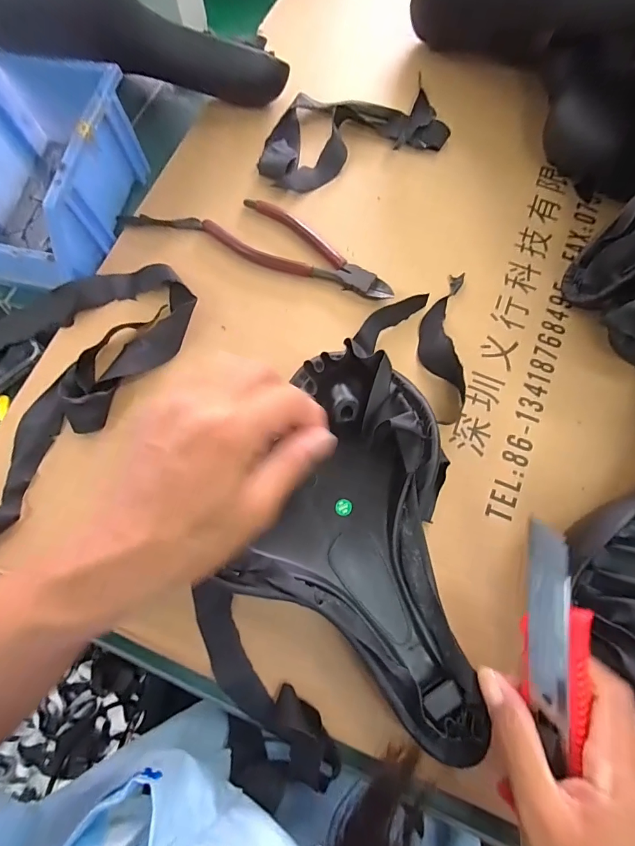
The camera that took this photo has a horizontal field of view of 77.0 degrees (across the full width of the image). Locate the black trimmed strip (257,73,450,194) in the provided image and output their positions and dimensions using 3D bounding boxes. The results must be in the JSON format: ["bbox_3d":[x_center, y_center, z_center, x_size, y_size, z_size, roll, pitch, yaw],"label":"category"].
[{"bbox_3d":[0.027,-0.272,0.368,0.175,0.019,0.090,-22,76,-6],"label":"black trimmed strip"}]

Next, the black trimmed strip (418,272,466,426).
[{"bbox_3d":[0.101,-0.063,0.322,0.036,0.006,0.130,5,75,1],"label":"black trimmed strip"}]

